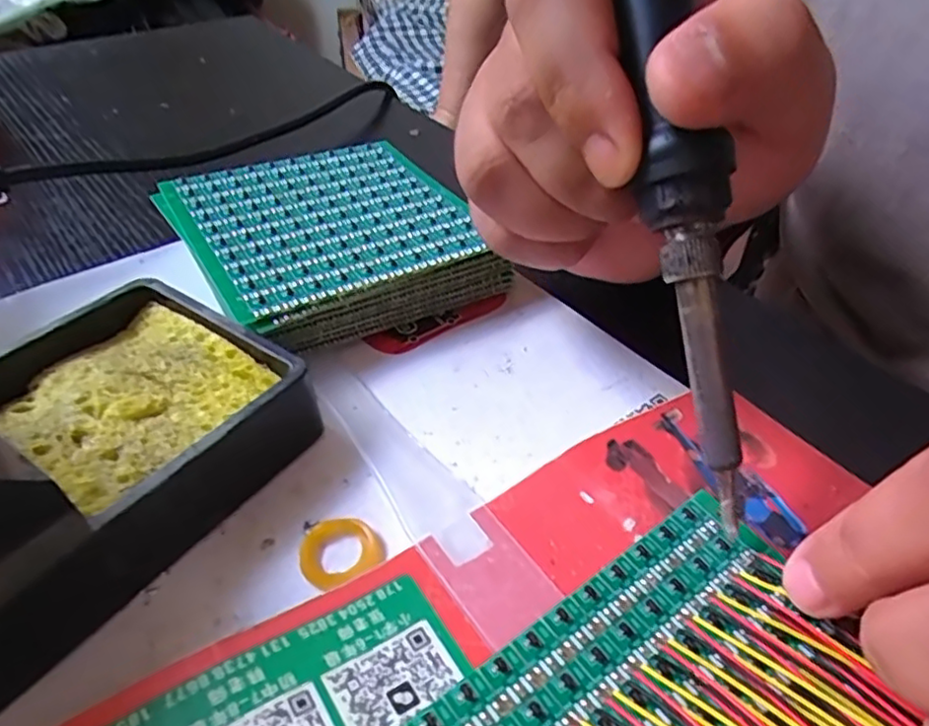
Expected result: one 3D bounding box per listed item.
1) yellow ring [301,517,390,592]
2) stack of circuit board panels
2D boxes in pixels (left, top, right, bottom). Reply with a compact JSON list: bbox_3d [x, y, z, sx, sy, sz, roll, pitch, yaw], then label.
[{"bbox_3d":[-0.029,0.044,0.154,0.019,0.004,0.017,-19,44,-22],"label":"yellow ring"},{"bbox_3d":[-0.050,-0.045,0.241,0.094,0.024,0.099,-22,46,-25],"label":"stack of circuit board panels"}]

